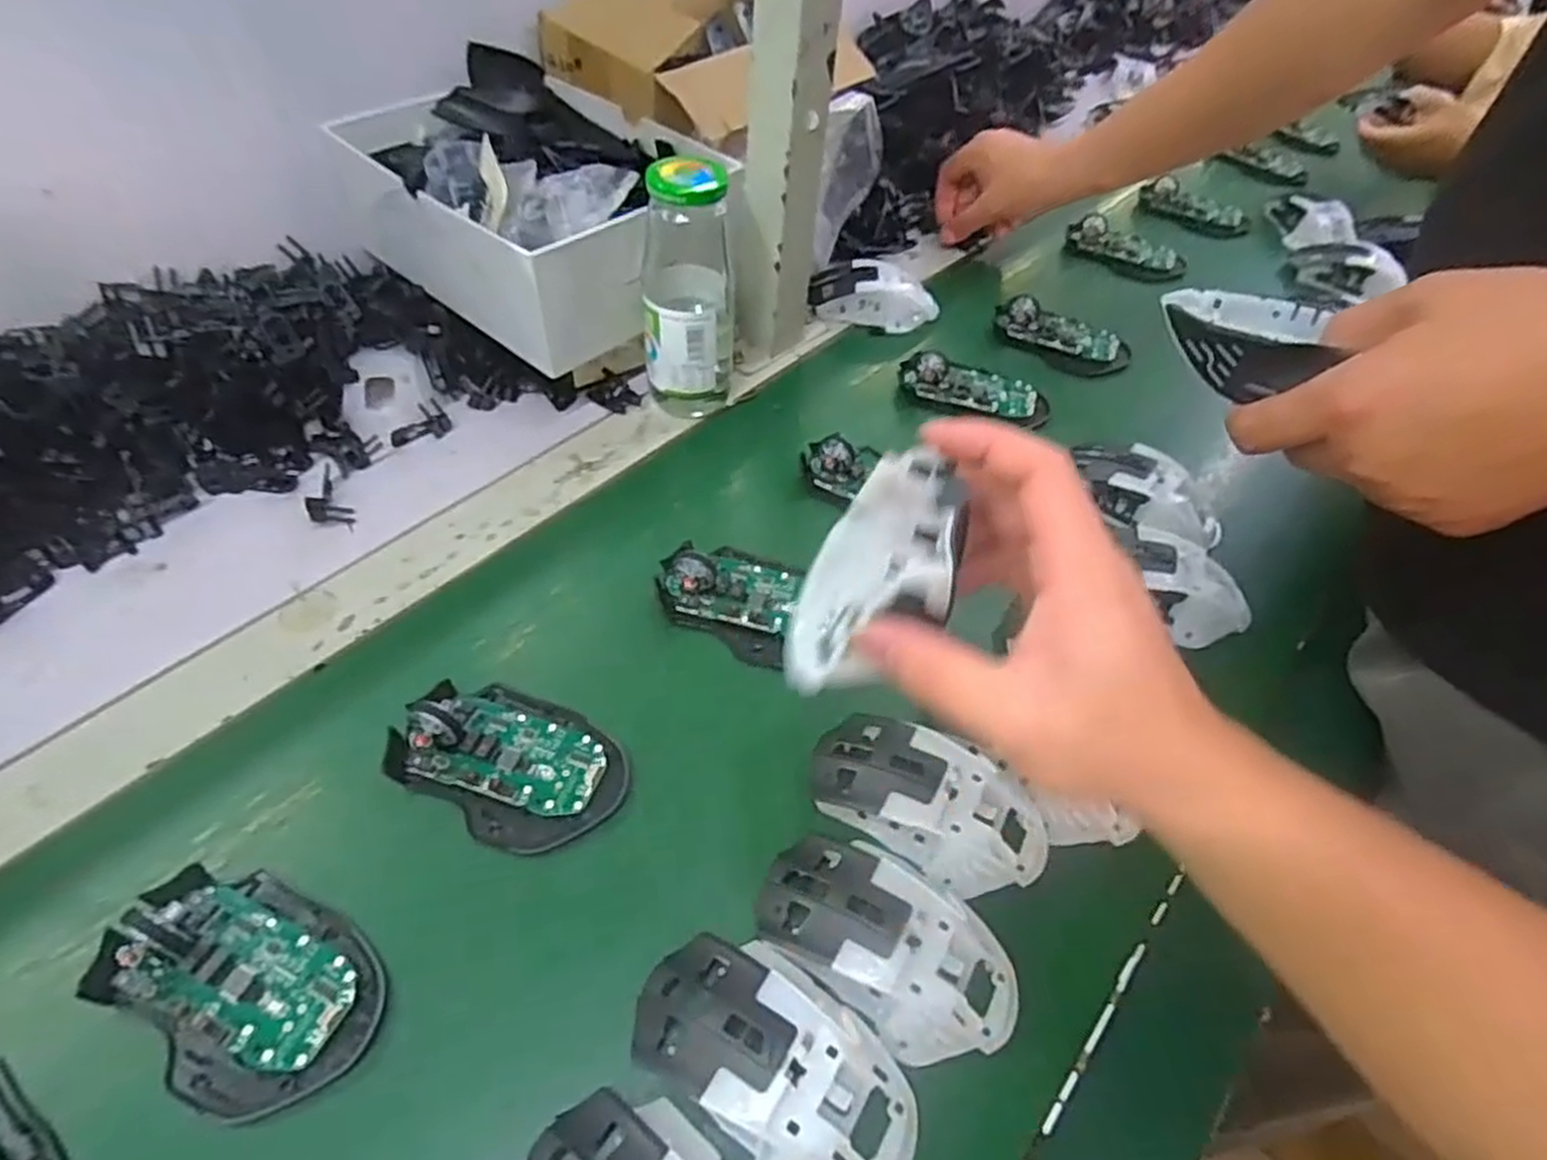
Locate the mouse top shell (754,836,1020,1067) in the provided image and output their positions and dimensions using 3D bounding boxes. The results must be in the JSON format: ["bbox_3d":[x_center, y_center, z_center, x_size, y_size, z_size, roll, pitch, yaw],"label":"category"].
[{"bbox_3d":[0.050,0.154,0.343,0.115,0.032,0.060,33,54,19],"label":"mouse top shell"}]

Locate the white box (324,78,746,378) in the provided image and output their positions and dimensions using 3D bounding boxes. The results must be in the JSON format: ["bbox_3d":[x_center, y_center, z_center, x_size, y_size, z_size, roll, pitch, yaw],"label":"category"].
[{"bbox_3d":[-0.173,-0.275,0.595,0.256,0.092,0.198,36,55,21],"label":"white box"}]

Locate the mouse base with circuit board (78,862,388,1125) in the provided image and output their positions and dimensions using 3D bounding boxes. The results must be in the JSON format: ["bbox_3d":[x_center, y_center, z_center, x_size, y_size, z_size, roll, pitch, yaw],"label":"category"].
[{"bbox_3d":[-0.218,0.162,0.326,0.115,0.022,0.072,31,53,17],"label":"mouse base with circuit board"}]

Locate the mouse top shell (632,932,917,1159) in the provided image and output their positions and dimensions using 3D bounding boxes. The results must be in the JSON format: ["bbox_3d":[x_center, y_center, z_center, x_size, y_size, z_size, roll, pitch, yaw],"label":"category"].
[{"bbox_3d":[0.002,0.186,0.312,0.114,0.030,0.066,34,54,19],"label":"mouse top shell"}]

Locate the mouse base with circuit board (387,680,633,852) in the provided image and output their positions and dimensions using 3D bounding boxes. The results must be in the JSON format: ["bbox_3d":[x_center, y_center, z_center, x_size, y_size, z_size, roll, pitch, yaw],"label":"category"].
[{"bbox_3d":[-0.132,0.089,0.400,0.112,0.030,0.073,27,52,15],"label":"mouse base with circuit board"}]

